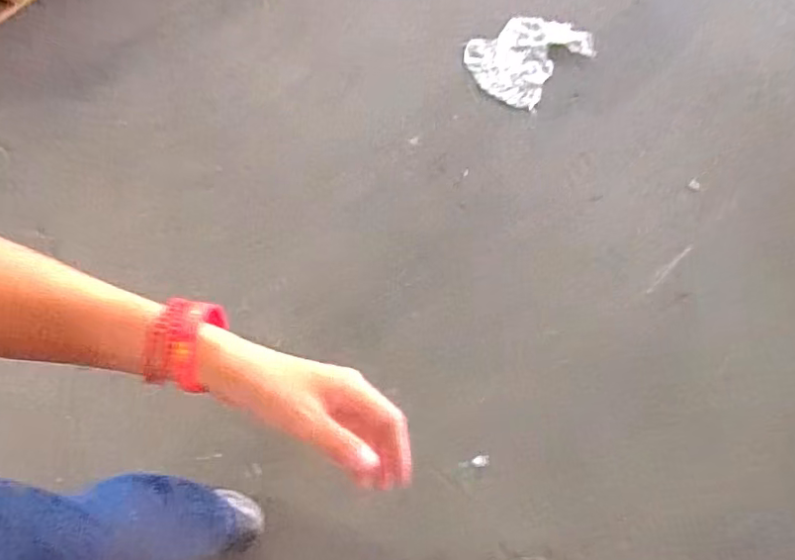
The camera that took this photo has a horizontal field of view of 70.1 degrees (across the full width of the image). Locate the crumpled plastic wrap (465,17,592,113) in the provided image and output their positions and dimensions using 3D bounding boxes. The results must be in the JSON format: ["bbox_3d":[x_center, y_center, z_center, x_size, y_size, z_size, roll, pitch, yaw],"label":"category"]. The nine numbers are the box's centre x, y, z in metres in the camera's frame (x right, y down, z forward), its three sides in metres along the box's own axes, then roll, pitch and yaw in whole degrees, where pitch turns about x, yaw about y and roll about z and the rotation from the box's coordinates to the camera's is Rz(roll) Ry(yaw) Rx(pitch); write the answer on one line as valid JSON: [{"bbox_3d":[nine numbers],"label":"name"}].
[{"bbox_3d":[0.361,-0.635,1.579,0.316,0.052,0.267,-42,74,-17],"label":"crumpled plastic wrap"}]

